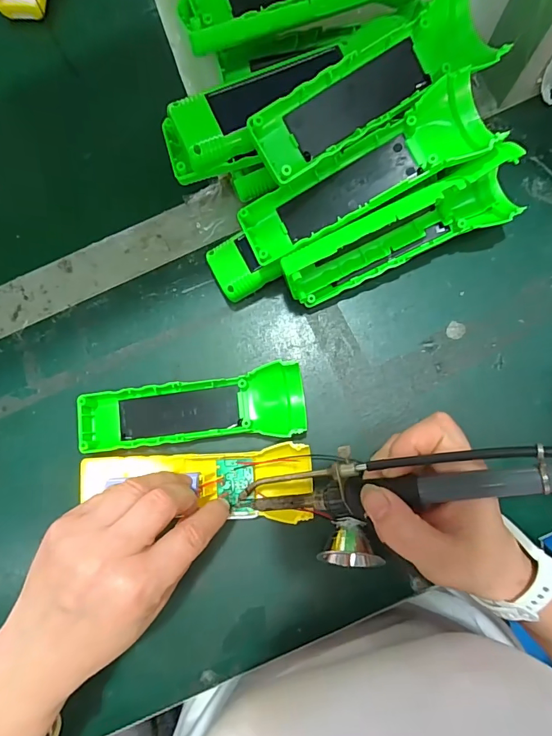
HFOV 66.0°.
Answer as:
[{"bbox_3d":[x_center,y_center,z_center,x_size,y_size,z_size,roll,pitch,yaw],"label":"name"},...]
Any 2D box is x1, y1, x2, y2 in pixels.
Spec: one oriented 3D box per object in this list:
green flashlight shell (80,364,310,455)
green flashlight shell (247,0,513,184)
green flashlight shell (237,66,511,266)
[{"bbox_3d":[-0.062,0.029,0.309,0.163,0.026,0.049,-5,83,3],"label":"green flashlight shell"},{"bbox_3d":[0.059,-0.174,0.257,0.159,0.018,0.048,-30,82,-1],"label":"green flashlight shell"},{"bbox_3d":[0.055,-0.123,0.273,0.162,0.039,0.049,-23,85,5],"label":"green flashlight shell"}]

